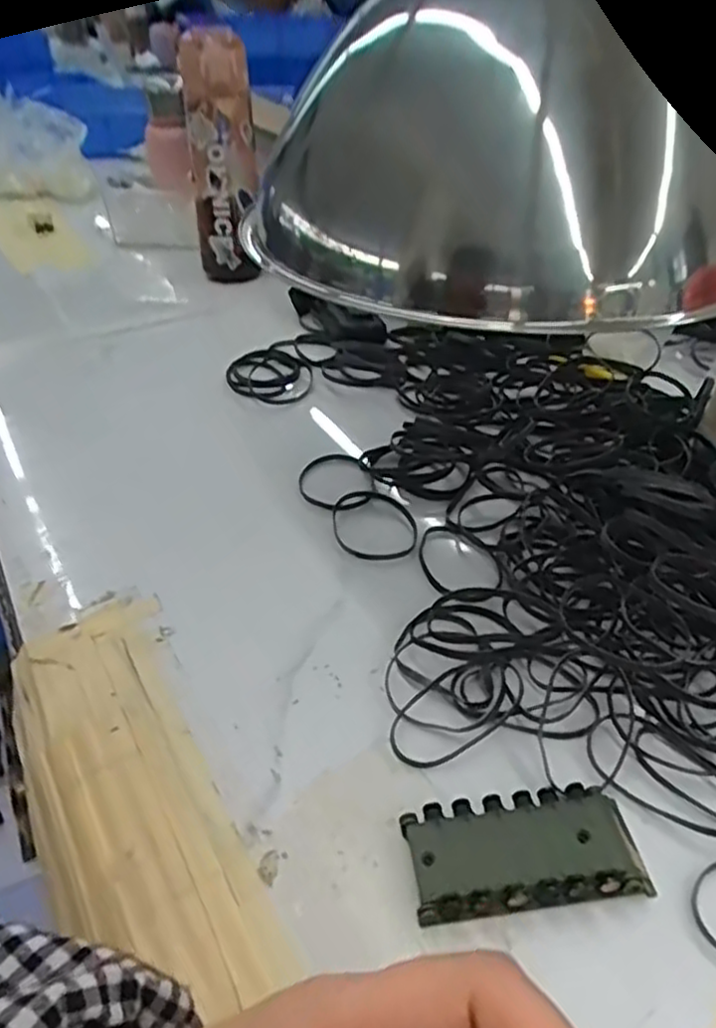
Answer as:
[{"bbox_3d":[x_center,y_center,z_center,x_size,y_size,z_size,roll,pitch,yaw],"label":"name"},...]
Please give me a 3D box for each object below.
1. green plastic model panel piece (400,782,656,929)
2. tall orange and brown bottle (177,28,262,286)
[{"bbox_3d":[0.069,0.139,0.298,0.094,0.013,0.045,-4,40,-7],"label":"green plastic model panel piece"},{"bbox_3d":[-0.143,-0.374,0.769,0.068,0.228,0.056,-5,38,-10],"label":"tall orange and brown bottle"}]

